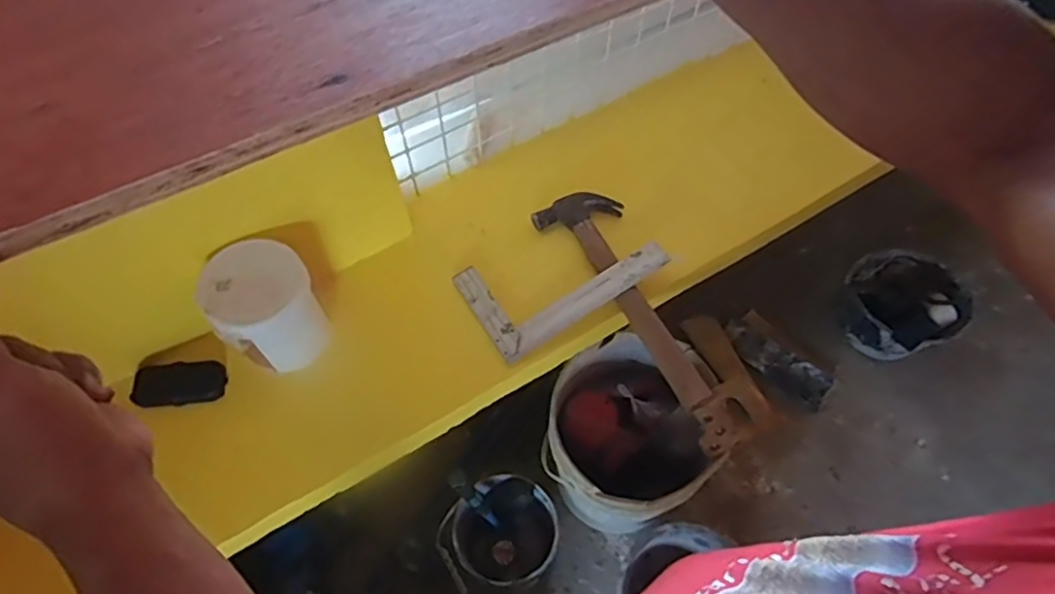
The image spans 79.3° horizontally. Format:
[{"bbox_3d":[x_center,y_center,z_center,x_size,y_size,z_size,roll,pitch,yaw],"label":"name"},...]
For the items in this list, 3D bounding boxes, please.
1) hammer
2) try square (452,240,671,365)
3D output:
[{"bbox_3d":[0.150,-0.016,0.846,0.118,0.034,0.341,-29,64,-15],"label":"hammer"},{"bbox_3d":[0.045,-0.037,0.858,0.257,0.020,0.141,-32,76,-6],"label":"try square"}]

